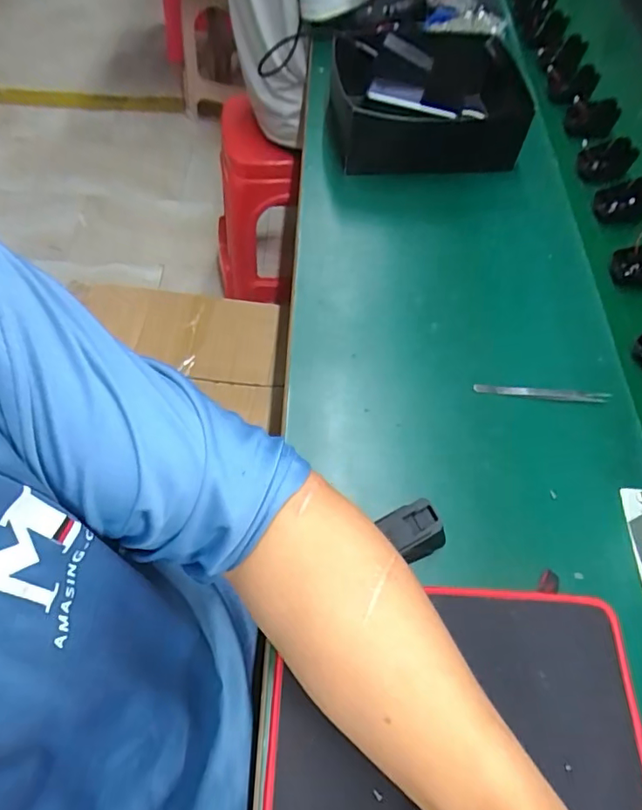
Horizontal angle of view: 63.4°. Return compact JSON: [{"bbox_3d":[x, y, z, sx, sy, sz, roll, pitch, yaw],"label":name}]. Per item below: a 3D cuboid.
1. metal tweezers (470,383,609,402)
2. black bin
[{"bbox_3d":[0.222,-0.012,0.526,0.131,0.004,0.011,5,60,4],"label":"metal tweezers"},{"bbox_3d":[0.144,-0.418,0.717,0.261,0.115,0.202,-9,62,-2],"label":"black bin"}]

